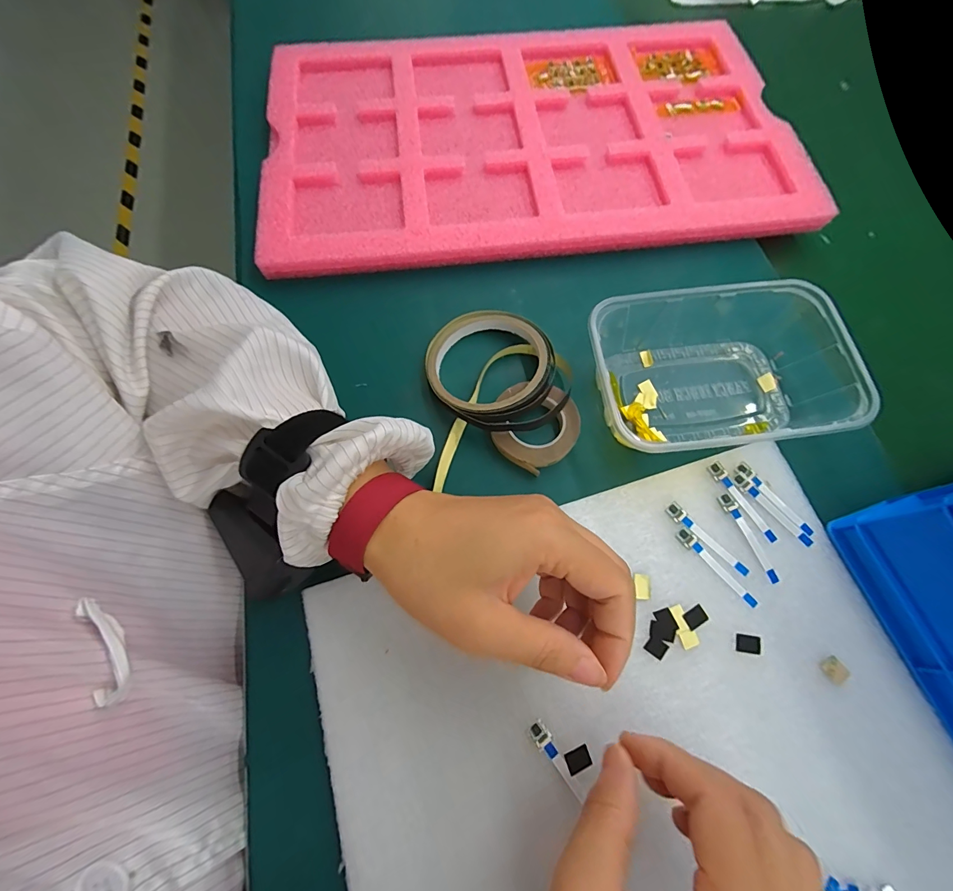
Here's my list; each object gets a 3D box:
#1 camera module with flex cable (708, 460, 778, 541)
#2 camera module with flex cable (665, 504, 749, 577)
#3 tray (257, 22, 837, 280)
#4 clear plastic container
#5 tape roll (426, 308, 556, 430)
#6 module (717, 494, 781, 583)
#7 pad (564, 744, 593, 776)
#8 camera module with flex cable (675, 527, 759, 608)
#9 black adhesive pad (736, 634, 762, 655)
[{"bbox_3d":[0.177,0.037,0.272,0.010,0.004,0.059,-26,72,-10],"label":"camera module with flex cable"},{"bbox_3d":[0.148,0.061,0.263,0.011,0.004,0.060,-40,75,-13],"label":"camera module with flex cable"},{"bbox_3d":[0.046,-0.298,0.395,0.476,0.026,0.278,-6,70,-3],"label":"tray"},{"bbox_3d":[0.165,-0.052,0.292,0.173,0.053,0.114,-1,70,-1],"label":"clear plastic container"},{"bbox_3d":[0.010,-0.059,0.306,0.090,0.028,0.098,0,70,0],"label":"tape roll"},{"bbox_3d":[0.177,0.059,0.264,0.009,0.004,0.059,-21,71,-8],"label":"module"},{"bbox_3d":[0.055,0.169,0.219,0.014,0.004,0.009,-24,72,-9],"label":"pad"},{"bbox_3d":[0.152,0.077,0.257,0.009,0.004,0.060,-39,75,-13],"label":"camera module with flex cable"},{"bbox_3d":[0.162,0.118,0.242,0.015,0.004,0.010,7,70,2],"label":"black adhesive pad"}]

